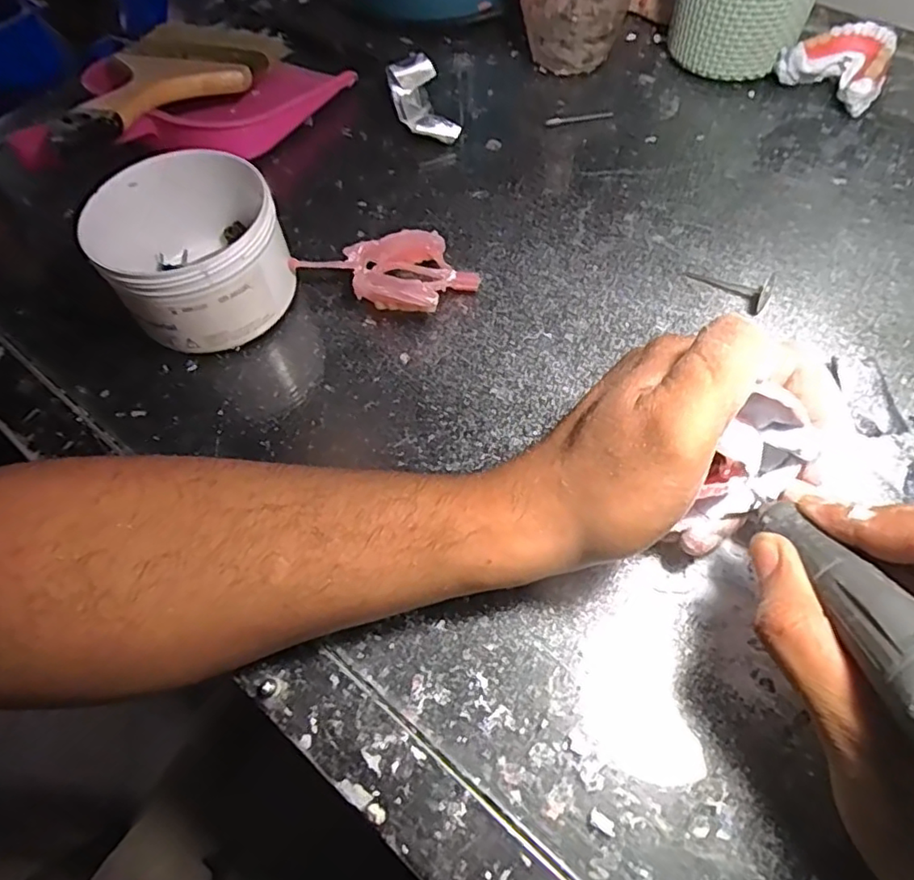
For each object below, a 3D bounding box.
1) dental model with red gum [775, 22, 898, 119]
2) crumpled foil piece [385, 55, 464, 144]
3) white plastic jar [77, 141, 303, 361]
[{"bbox_3d":[0.258,-0.250,0.417,0.051,0.035,0.064,-38,64,-18],"label":"dental model with red gum"},{"bbox_3d":[-0.024,-0.231,0.425,0.033,0.027,0.070,-17,60,-6],"label":"crumpled foil piece"},{"bbox_3d":[-0.138,-0.099,0.326,0.085,0.068,0.093,-2,59,3],"label":"white plastic jar"}]

